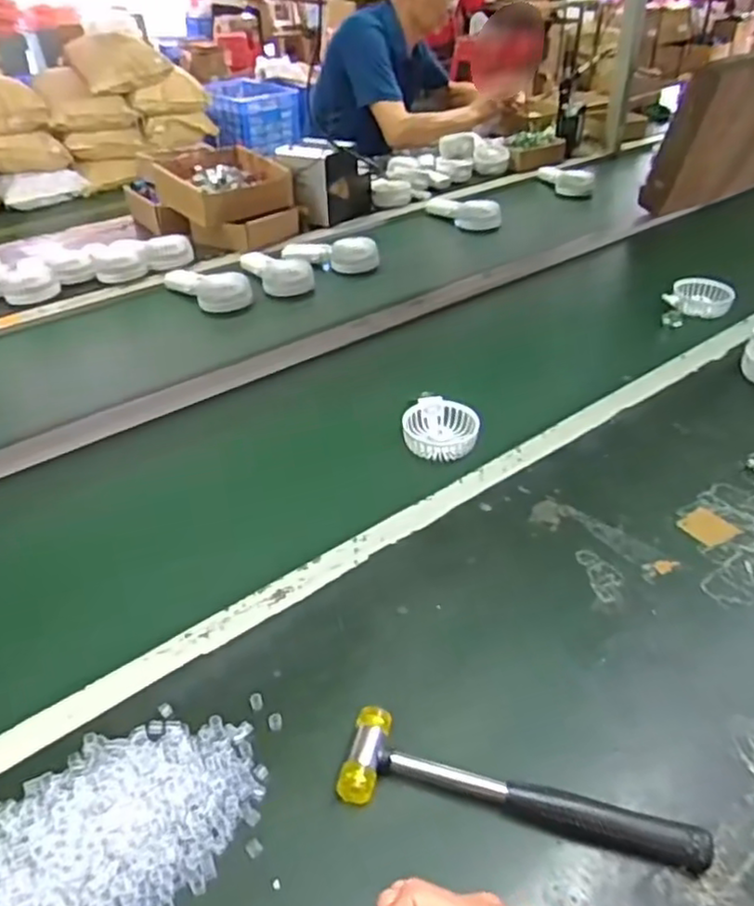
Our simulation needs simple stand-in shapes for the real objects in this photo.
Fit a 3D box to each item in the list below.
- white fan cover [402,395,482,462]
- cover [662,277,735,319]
[{"bbox_3d":[0.078,-0.033,0.822,0.090,0.028,0.094,5,38,7],"label":"white fan cover"},{"bbox_3d":[0.527,-0.254,1.105,0.100,0.043,0.080,24,44,28],"label":"cover"}]

